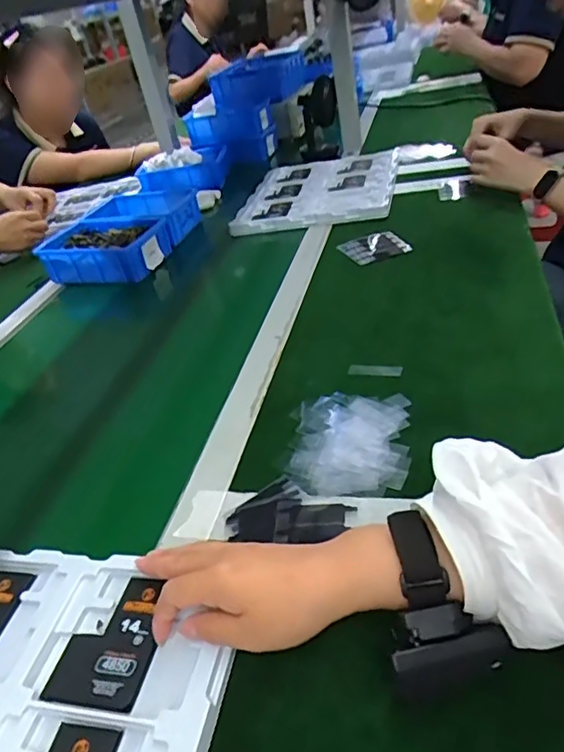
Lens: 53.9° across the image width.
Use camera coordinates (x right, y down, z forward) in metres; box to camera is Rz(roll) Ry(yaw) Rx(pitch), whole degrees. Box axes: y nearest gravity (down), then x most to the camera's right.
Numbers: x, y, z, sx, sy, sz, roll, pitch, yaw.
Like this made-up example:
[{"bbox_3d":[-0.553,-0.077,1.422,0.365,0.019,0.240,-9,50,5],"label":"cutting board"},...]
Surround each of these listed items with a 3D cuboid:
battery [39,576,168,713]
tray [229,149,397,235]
[{"bbox_3d":[-0.118,0.184,0.390,0.070,0.004,0.091,-5,35,19],"label":"battery"},{"bbox_3d":[0.094,-0.434,1.242,0.306,0.022,0.516,-2,36,16],"label":"tray"}]

